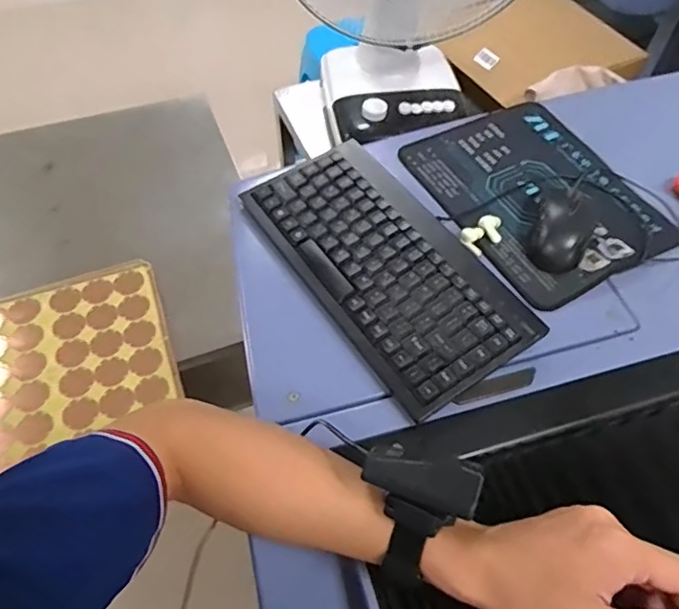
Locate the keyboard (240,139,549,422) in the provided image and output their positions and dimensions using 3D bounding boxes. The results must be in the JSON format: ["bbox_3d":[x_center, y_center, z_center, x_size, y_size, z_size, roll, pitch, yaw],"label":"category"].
[{"bbox_3d":[0.044,-0.040,0.528,0.150,0.031,0.286,-30,63,-16],"label":"keyboard"}]

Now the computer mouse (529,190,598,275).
[{"bbox_3d":[0.228,-0.085,0.553,0.052,0.033,0.108,19,58,10],"label":"computer mouse"}]

